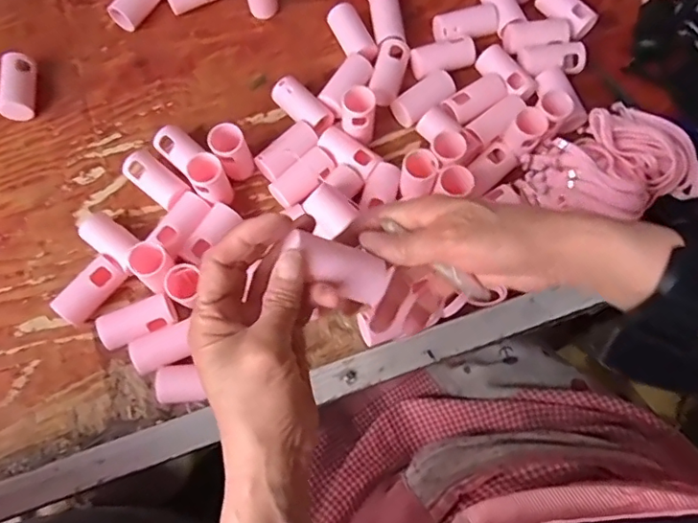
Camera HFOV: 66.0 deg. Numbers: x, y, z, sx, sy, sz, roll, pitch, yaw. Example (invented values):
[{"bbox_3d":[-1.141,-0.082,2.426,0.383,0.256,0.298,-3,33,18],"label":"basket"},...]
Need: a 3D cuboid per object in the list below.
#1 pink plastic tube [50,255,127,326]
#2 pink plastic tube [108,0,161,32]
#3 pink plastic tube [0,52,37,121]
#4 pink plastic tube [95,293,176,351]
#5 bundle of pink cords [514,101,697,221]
[{"bbox_3d":[-0.227,0.025,0.477,0.028,0.033,0.063,40,76,12],"label":"pink plastic tube"},{"bbox_3d":[-0.226,-0.282,0.581,0.026,0.026,0.065,35,75,11],"label":"pink plastic tube"},{"bbox_3d":[-0.335,-0.178,0.540,0.028,0.025,0.066,-2,84,1],"label":"pink plastic tube"},{"bbox_3d":[-0.183,0.052,0.467,0.061,0.027,0.036,-26,73,-9],"label":"pink plastic tube"},{"bbox_3d":[0.244,-0.087,0.488,0.160,0.042,0.114,-30,74,-10],"label":"bundle of pink cords"}]

